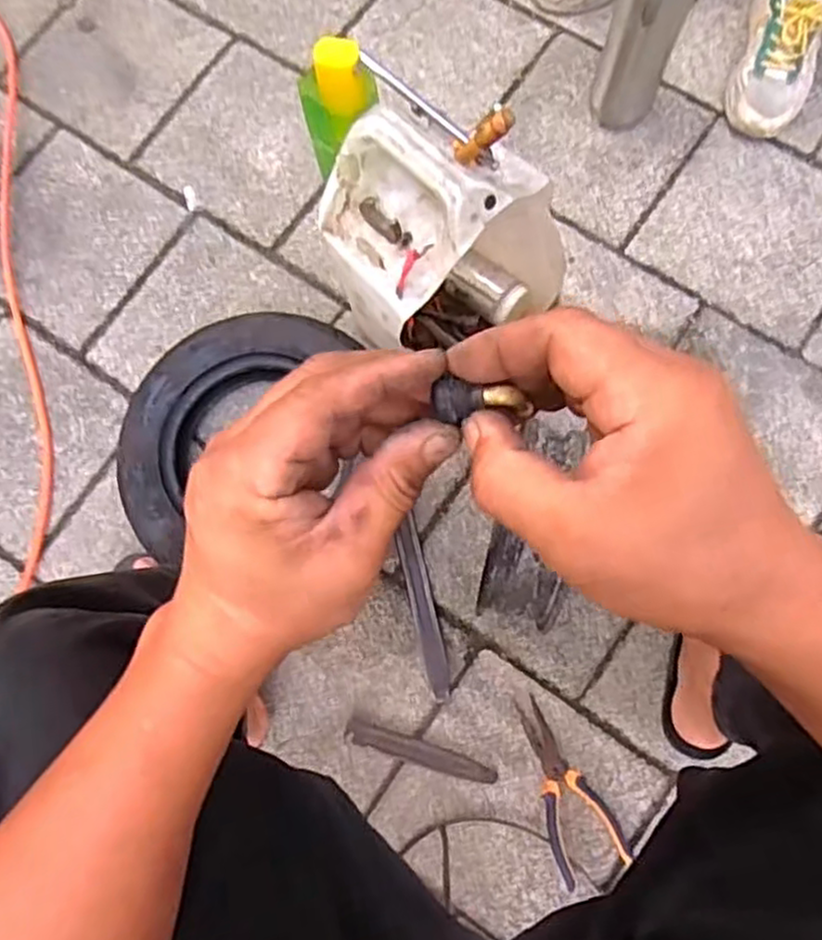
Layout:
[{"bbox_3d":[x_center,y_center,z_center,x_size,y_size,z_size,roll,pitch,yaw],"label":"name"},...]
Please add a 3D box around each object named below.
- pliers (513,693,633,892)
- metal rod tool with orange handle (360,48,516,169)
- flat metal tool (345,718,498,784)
[{"bbox_3d":[0.172,0.344,0.790,0.076,0.014,0.190,-17,77,-1],"label":"pliers"},{"bbox_3d":[0.020,-0.317,0.614,0.034,0.068,0.152,-43,79,-7],"label":"metal rod tool with orange handle"},{"bbox_3d":[0.011,0.318,0.811,0.172,0.007,0.027,16,77,4],"label":"flat metal tool"}]

